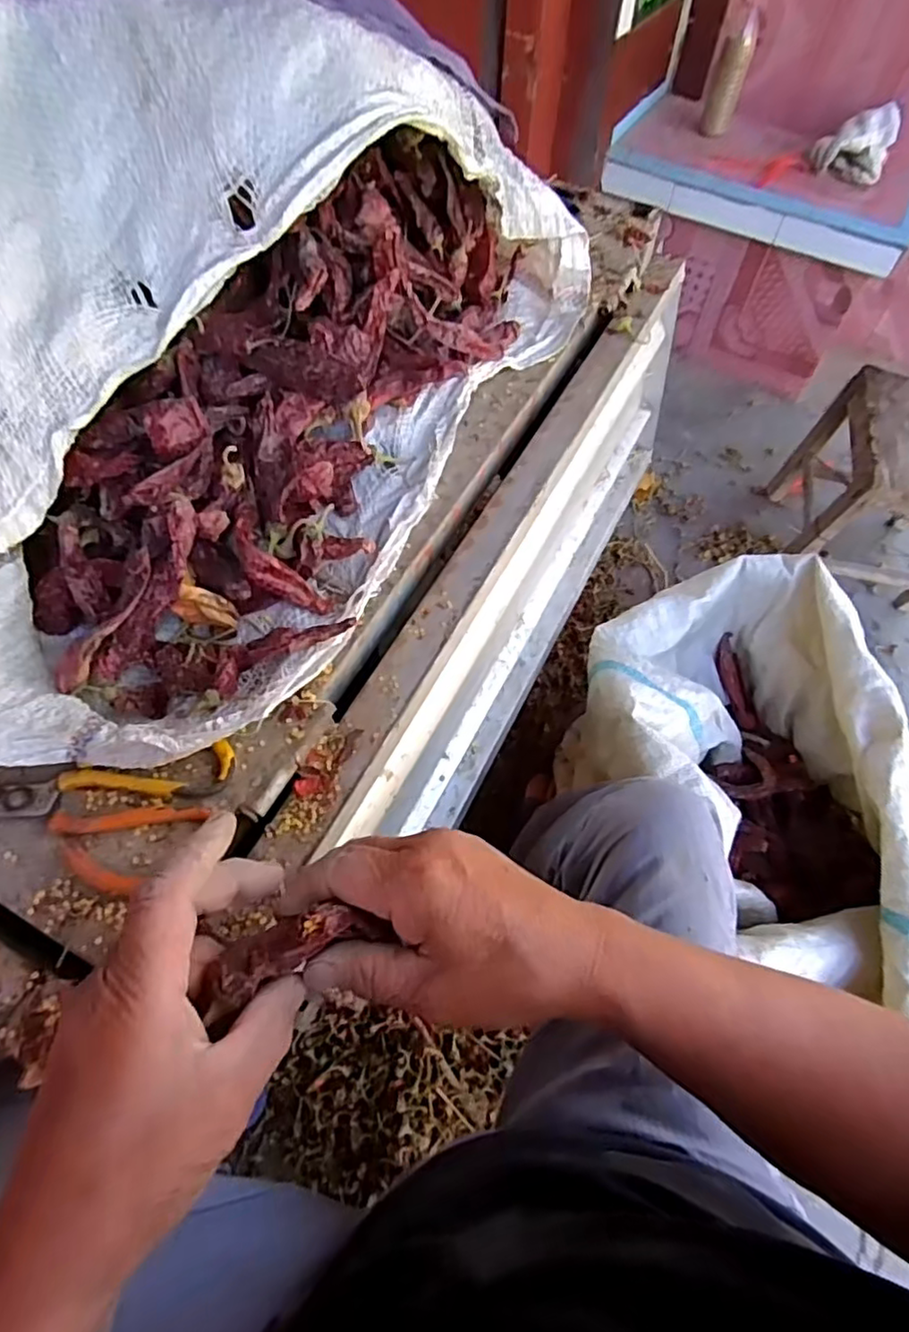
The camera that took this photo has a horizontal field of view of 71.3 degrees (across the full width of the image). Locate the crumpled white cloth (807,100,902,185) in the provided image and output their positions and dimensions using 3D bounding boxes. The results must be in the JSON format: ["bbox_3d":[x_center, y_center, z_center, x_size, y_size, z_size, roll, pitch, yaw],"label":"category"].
[{"bbox_3d":[0.813,-1.062,1.291,0.145,0.109,0.065,25,62,11],"label":"crumpled white cloth"}]

